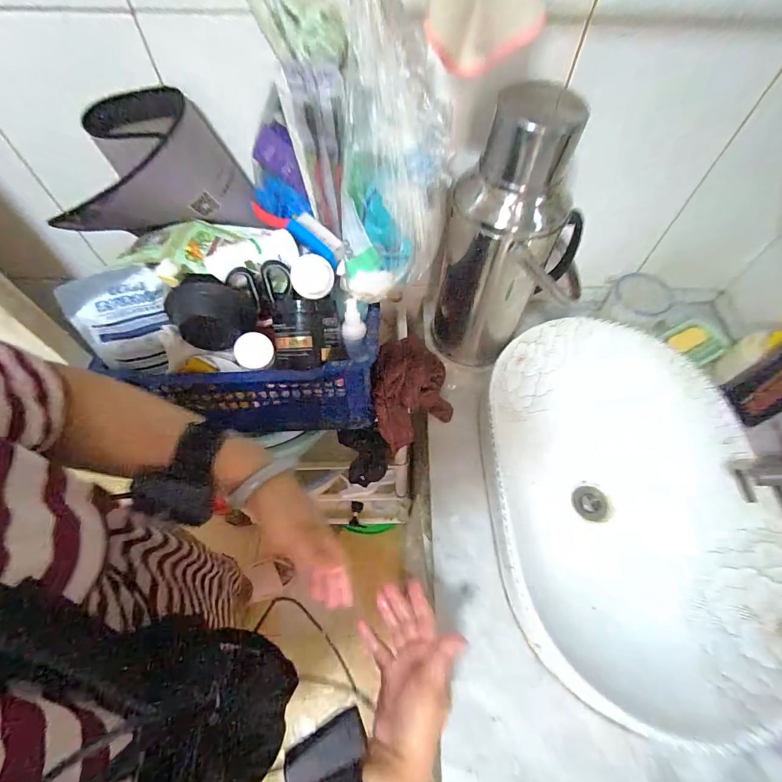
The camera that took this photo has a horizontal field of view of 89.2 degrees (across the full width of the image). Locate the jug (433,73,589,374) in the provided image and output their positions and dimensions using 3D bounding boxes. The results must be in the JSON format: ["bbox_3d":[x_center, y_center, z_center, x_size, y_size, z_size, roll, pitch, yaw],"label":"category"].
[{"bbox_3d":[0.178,-0.189,0.578,0.200,0.377,0.121,16,61,8],"label":"jug"}]

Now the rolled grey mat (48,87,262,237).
[{"bbox_3d":[-0.303,-0.287,0.518,0.209,0.122,0.120,-9,60,-6],"label":"rolled grey mat"}]

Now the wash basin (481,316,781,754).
[{"bbox_3d":[0.339,0.161,0.626,0.394,0.146,0.559,0,60,-1],"label":"wash basin"}]

